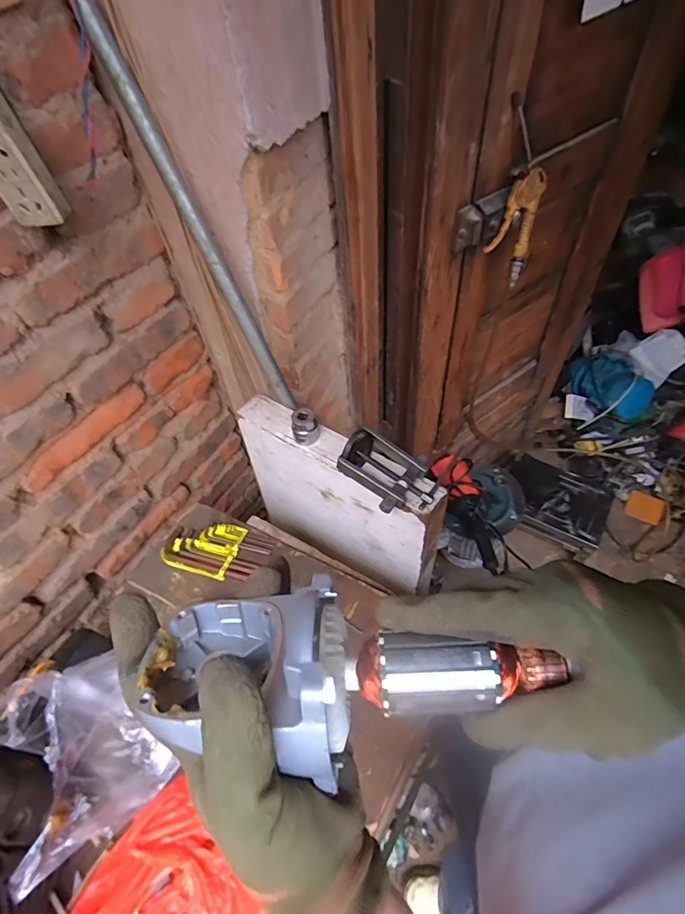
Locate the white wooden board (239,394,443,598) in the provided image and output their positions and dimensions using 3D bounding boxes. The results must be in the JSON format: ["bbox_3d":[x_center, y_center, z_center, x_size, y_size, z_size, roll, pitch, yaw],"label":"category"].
[{"bbox_3d":[-0.005,0.073,0.764,0.355,0.267,0.076,29,60,25],"label":"white wooden board"}]

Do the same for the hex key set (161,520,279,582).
[{"bbox_3d":[-0.198,0.145,0.711,0.169,0.009,0.088,11,54,14],"label":"hex key set"}]

